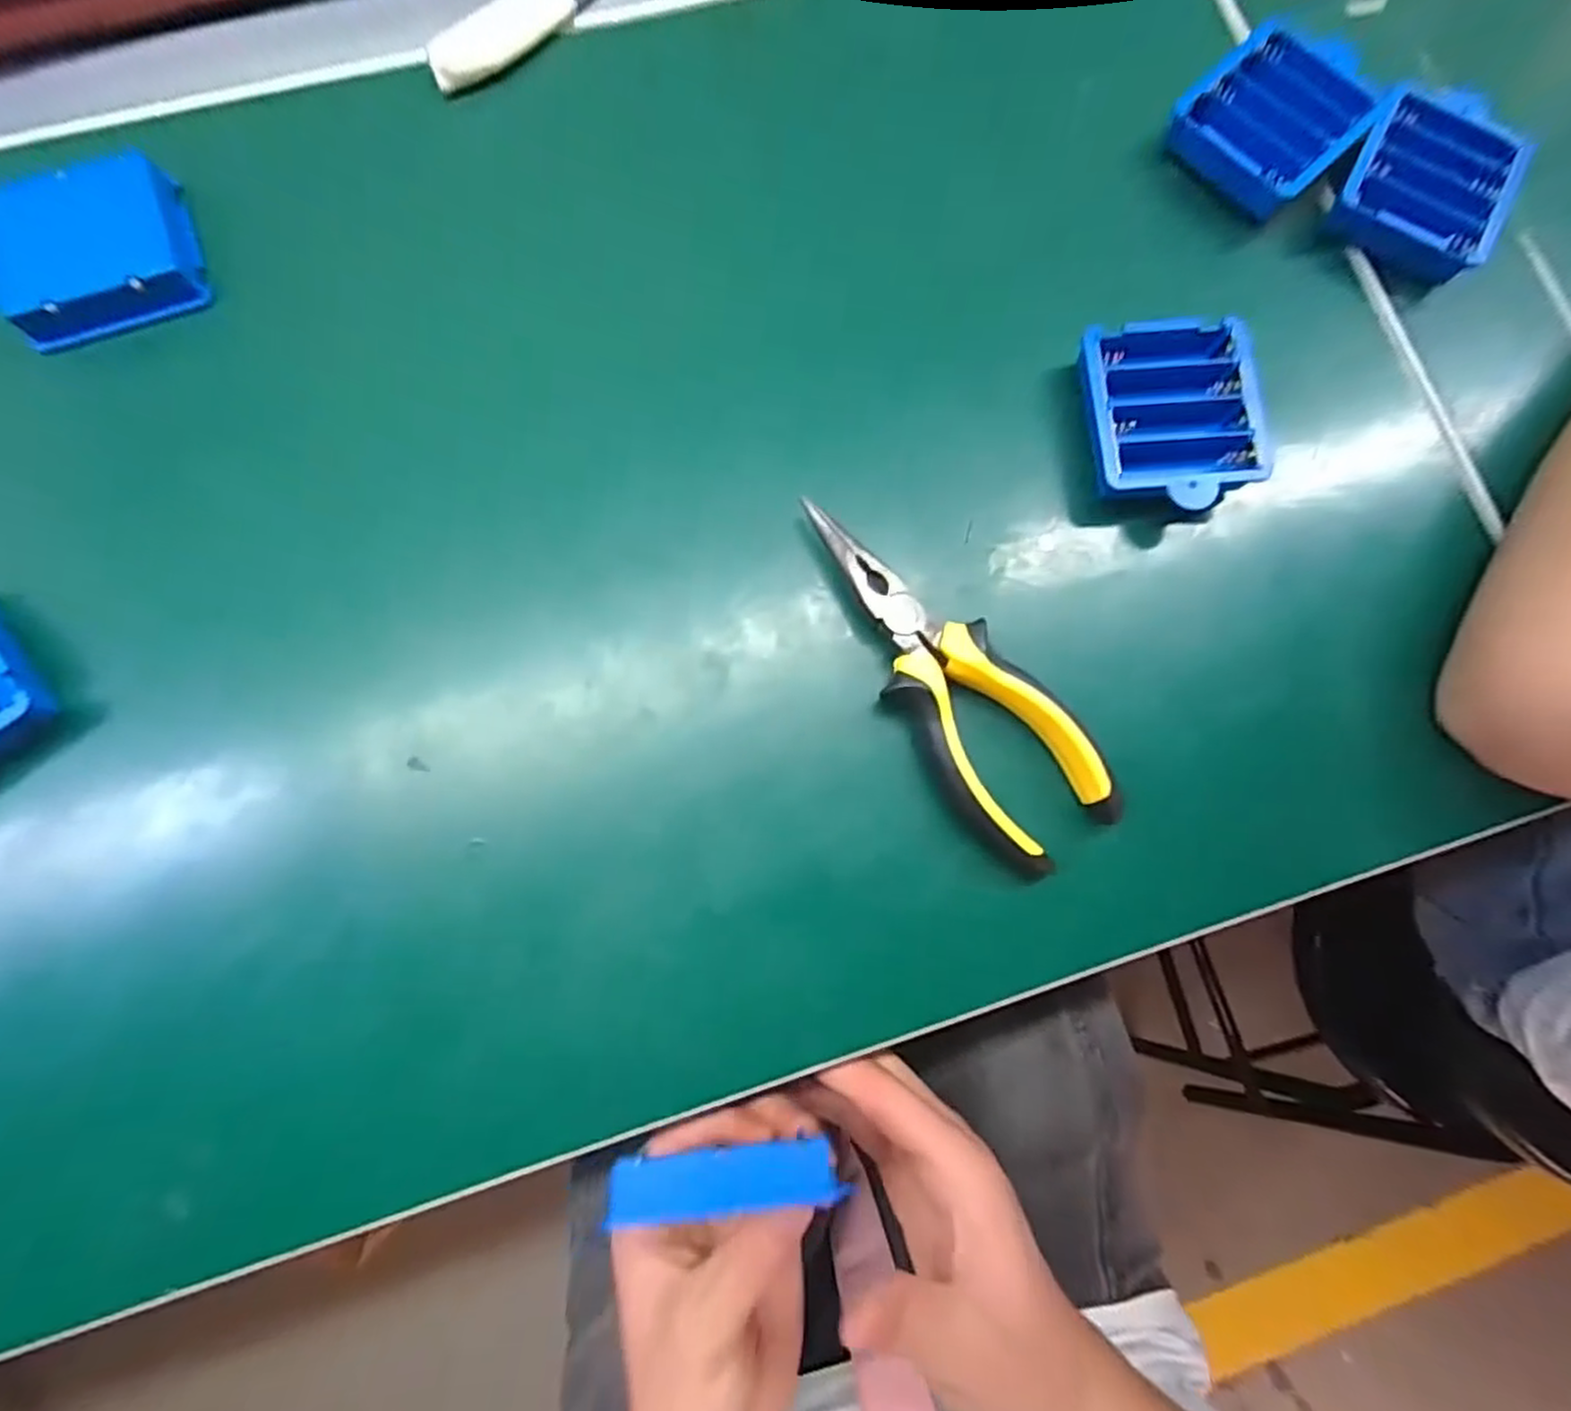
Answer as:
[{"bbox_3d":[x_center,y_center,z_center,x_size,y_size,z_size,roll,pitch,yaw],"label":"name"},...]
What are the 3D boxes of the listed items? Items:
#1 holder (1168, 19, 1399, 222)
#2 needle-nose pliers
[{"bbox_3d":[0.208,-0.251,0.299,0.074,0.015,0.062,-43,83,-9],"label":"holder"},{"bbox_3d":[0.057,-0.009,0.260,0.048,0.021,0.147,-38,83,-8],"label":"needle-nose pliers"}]

